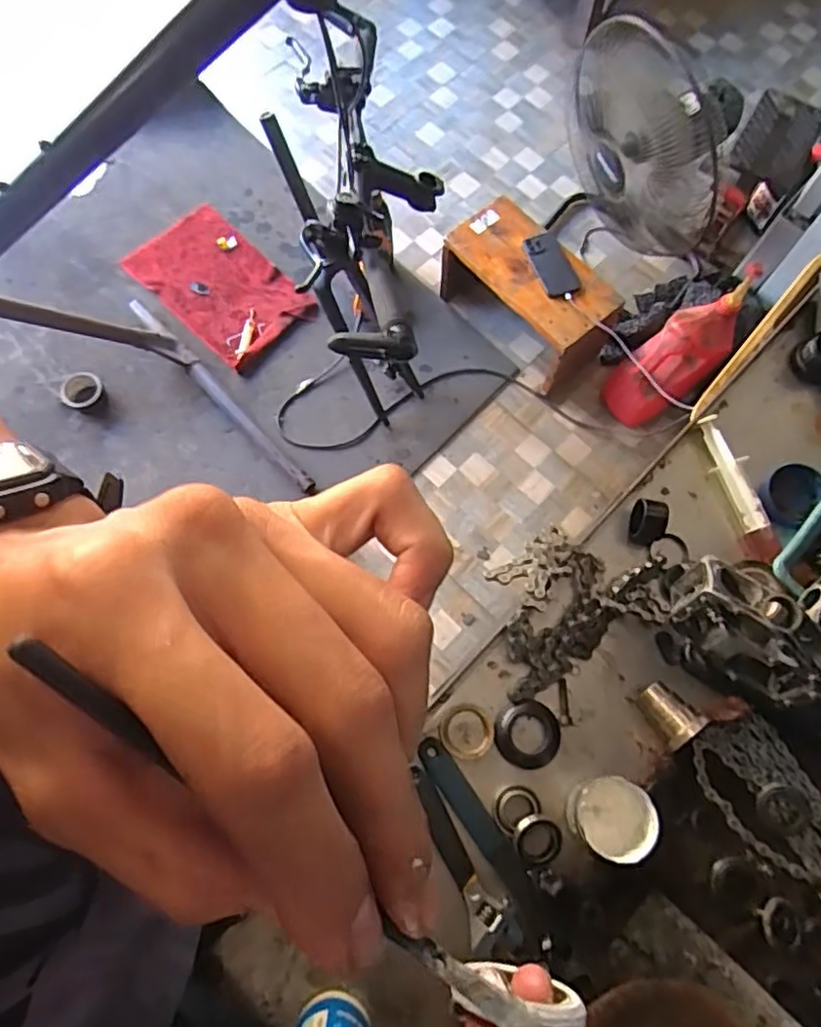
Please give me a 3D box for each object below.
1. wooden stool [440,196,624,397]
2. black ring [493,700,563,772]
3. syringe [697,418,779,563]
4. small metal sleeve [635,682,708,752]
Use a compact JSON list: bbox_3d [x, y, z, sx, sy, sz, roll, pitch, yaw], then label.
[{"bbox_3d":[0.278,-0.524,1.508,0.205,0.265,0.425,-41,78,-13],"label":"wooden stool"},{"bbox_3d":[0.091,0.172,0.489,0.050,0.004,0.048,0,72,-1],"label":"black ring"},{"bbox_3d":[0.283,-0.021,0.547,0.025,0.028,0.134,-14,73,-6],"label":"syringe"},{"bbox_3d":[0.196,0.150,0.475,0.029,0.035,0.044,-22,74,-8],"label":"small metal sleeve"}]

